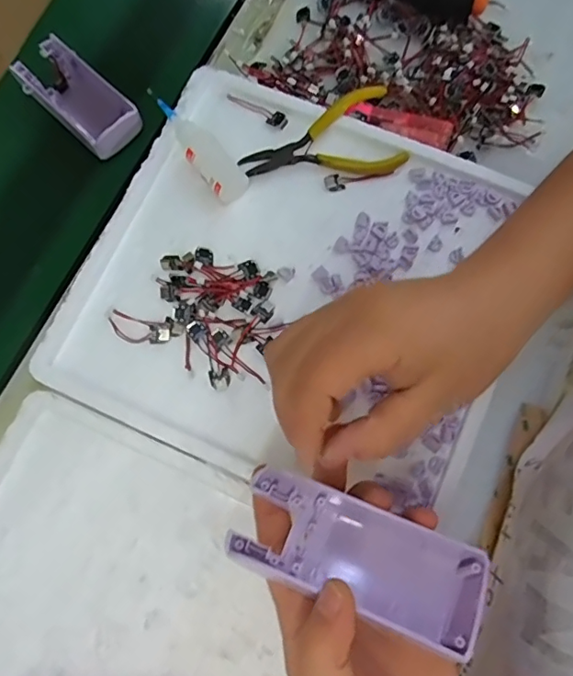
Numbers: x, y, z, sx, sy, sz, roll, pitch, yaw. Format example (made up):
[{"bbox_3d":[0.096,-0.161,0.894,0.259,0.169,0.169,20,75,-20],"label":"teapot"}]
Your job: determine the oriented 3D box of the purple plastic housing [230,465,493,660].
[{"bbox_3d":[0.033,0.098,0.240,0.112,0.019,0.044,22,77,9],"label":"purple plastic housing"}]

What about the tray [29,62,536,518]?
[{"bbox_3d":[0.009,-0.035,0.347,0.266,0.016,0.250,25,77,5],"label":"tray"}]

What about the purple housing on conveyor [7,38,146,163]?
[{"bbox_3d":[-0.160,-0.184,0.408,0.107,0.026,0.047,42,79,11],"label":"purple housing on conveyor"}]

